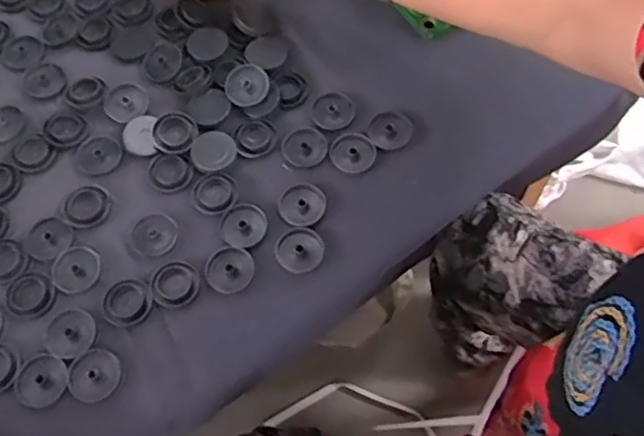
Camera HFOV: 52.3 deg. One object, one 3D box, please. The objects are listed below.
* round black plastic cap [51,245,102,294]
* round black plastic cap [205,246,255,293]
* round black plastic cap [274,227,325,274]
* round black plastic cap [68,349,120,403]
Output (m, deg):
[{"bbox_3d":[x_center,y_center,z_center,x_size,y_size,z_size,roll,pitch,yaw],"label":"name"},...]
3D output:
[{"bbox_3d":[-0.170,0.036,0.456,0.034,0.004,0.033,-1,65,2],"label":"round black plastic cap"},{"bbox_3d":[-0.065,0.036,0.459,0.031,0.008,0.031,-1,65,2],"label":"round black plastic cap"},{"bbox_3d":[-0.015,0.022,0.462,0.034,0.008,0.030,-14,66,-4],"label":"round black plastic cap"},{"bbox_3d":[-0.148,0.102,0.425,0.032,0.004,0.033,-1,65,2],"label":"round black plastic cap"}]

